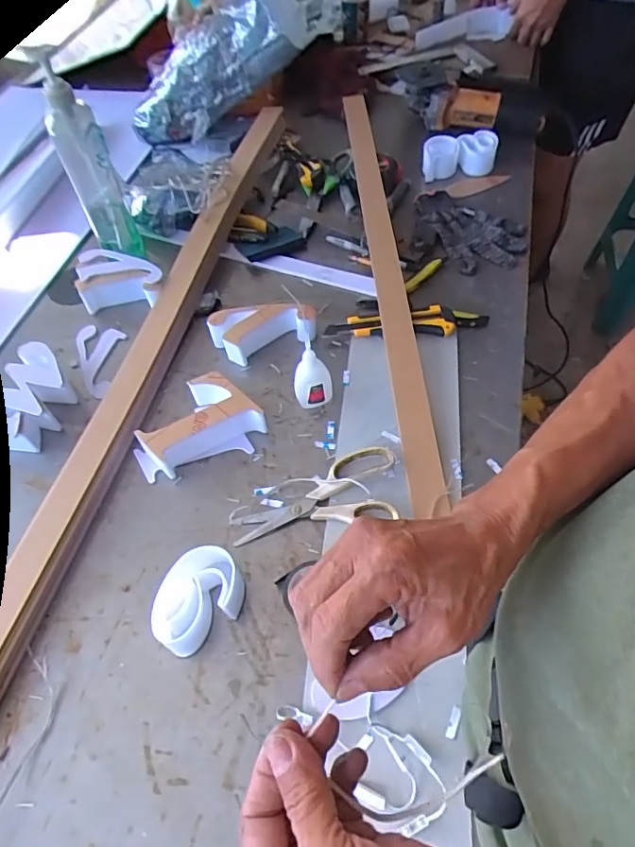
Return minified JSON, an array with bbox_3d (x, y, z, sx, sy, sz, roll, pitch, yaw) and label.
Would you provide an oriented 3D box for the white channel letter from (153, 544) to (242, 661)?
[{"bbox_3d":[-0.113,0.165,0.497,0.090,0.045,0.065,-39,61,-20],"label":"white channel letter"}]

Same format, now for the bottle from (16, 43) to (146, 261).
[{"bbox_3d":[-0.311,-0.345,0.725,0.060,0.277,0.060,-17,56,-7],"label":"bottle"}]

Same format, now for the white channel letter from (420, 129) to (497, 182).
[{"bbox_3d":[0.246,-0.465,0.909,0.127,0.039,0.069,0,56,3],"label":"white channel letter"}]

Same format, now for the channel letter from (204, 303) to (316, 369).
[{"bbox_3d":[-0.072,-0.125,0.700,0.136,0.046,0.064,-16,55,-6],"label":"channel letter"}]

